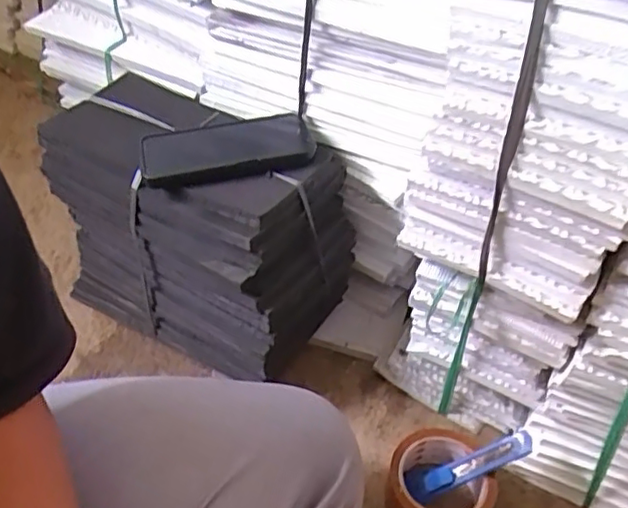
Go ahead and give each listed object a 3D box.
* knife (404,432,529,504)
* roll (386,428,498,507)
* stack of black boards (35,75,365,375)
[{"bbox_3d":[0.148,0.202,0.591,0.129,0.023,0.032,-31,38,22],"label":"knife"},{"bbox_3d":[0.119,0.226,0.599,0.099,0.055,0.097,1,43,-1],"label":"roll"},{"bbox_3d":[-0.120,-0.032,0.684,0.296,0.217,0.170,23,47,21],"label":"stack of black boards"}]

